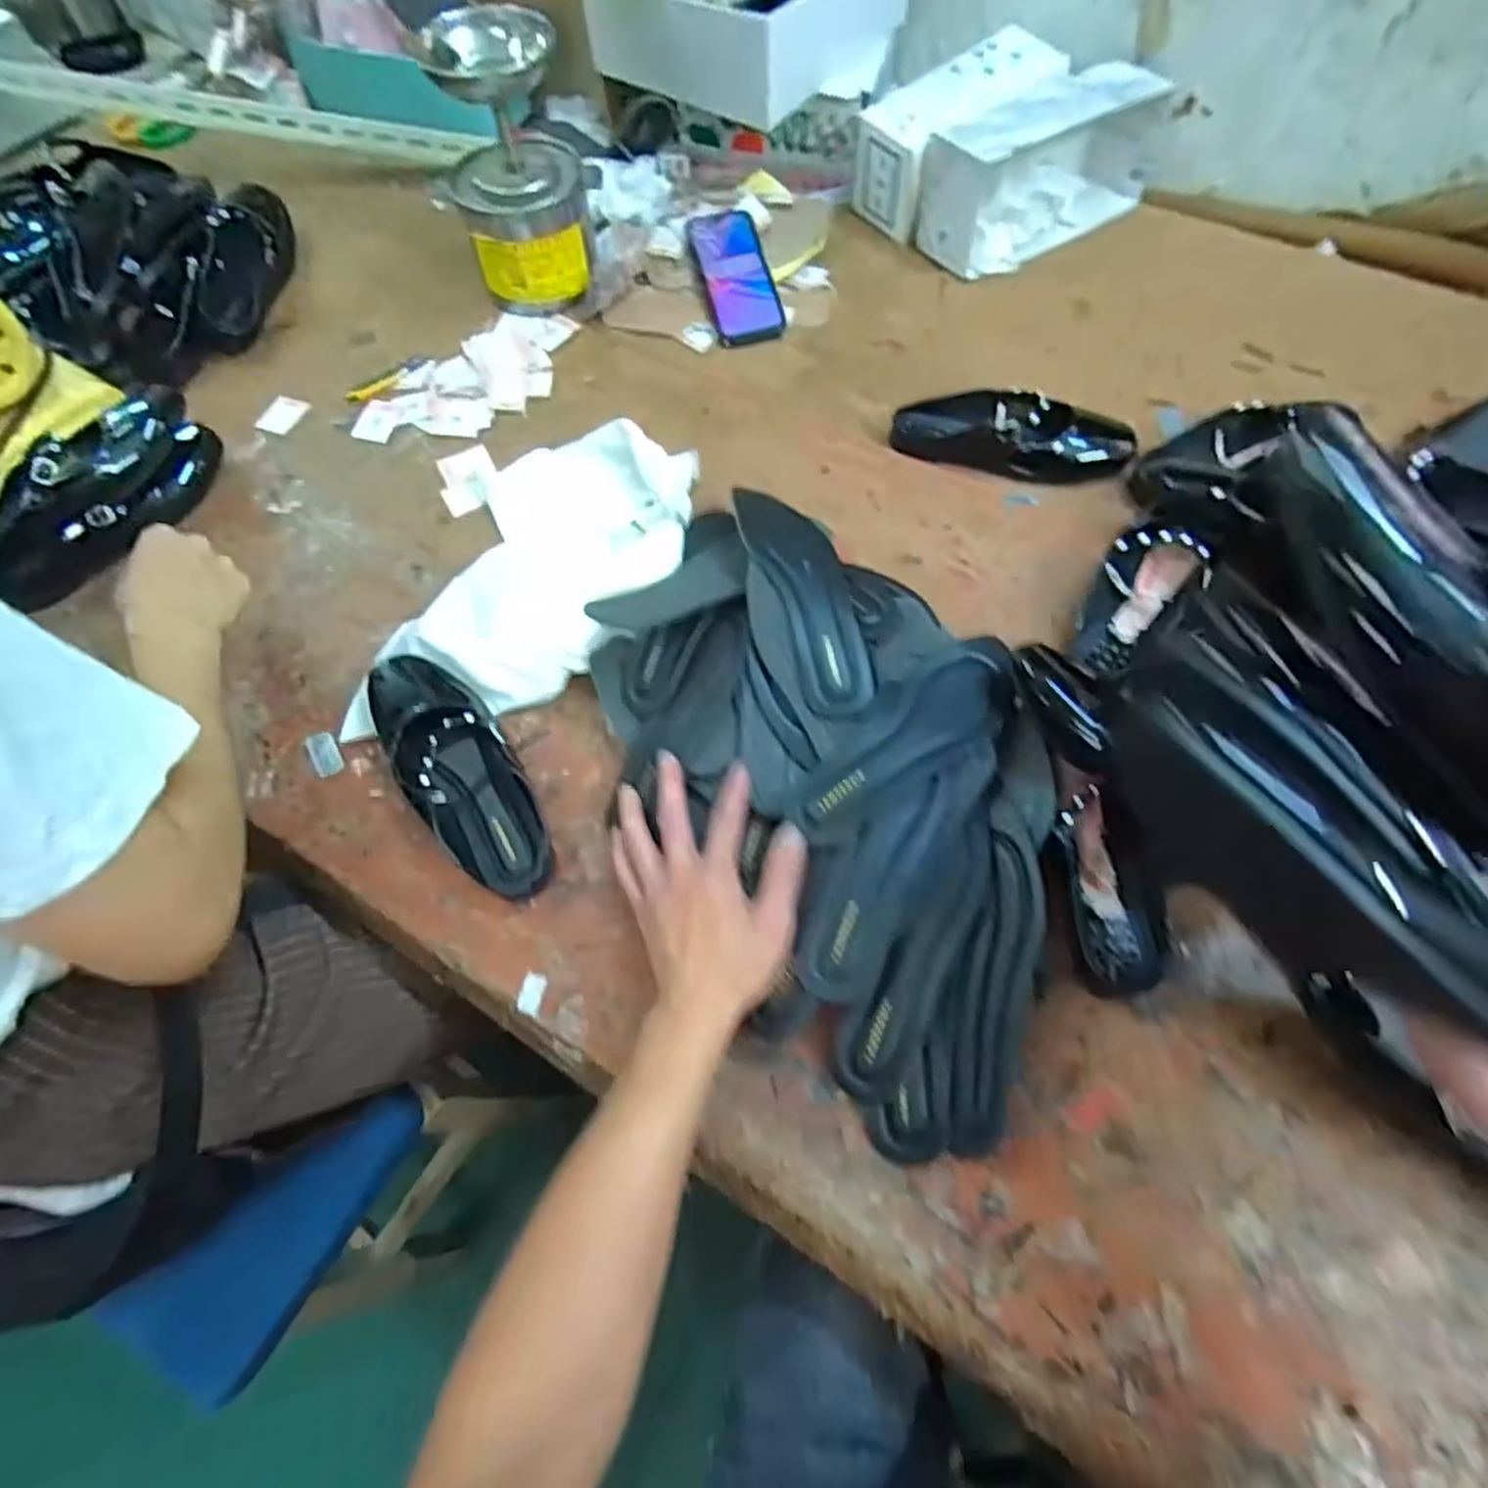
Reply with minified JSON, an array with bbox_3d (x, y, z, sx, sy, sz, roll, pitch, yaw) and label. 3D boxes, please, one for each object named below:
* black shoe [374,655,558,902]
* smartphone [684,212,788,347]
[{"bbox_3d":[-0.219,0.012,0.571,0.082,0.047,0.239,-31,67,-13],"label":"black shoe"},{"bbox_3d":[-0.009,-0.524,0.840,0.077,0.011,0.162,-15,81,-6],"label":"smartphone"}]

